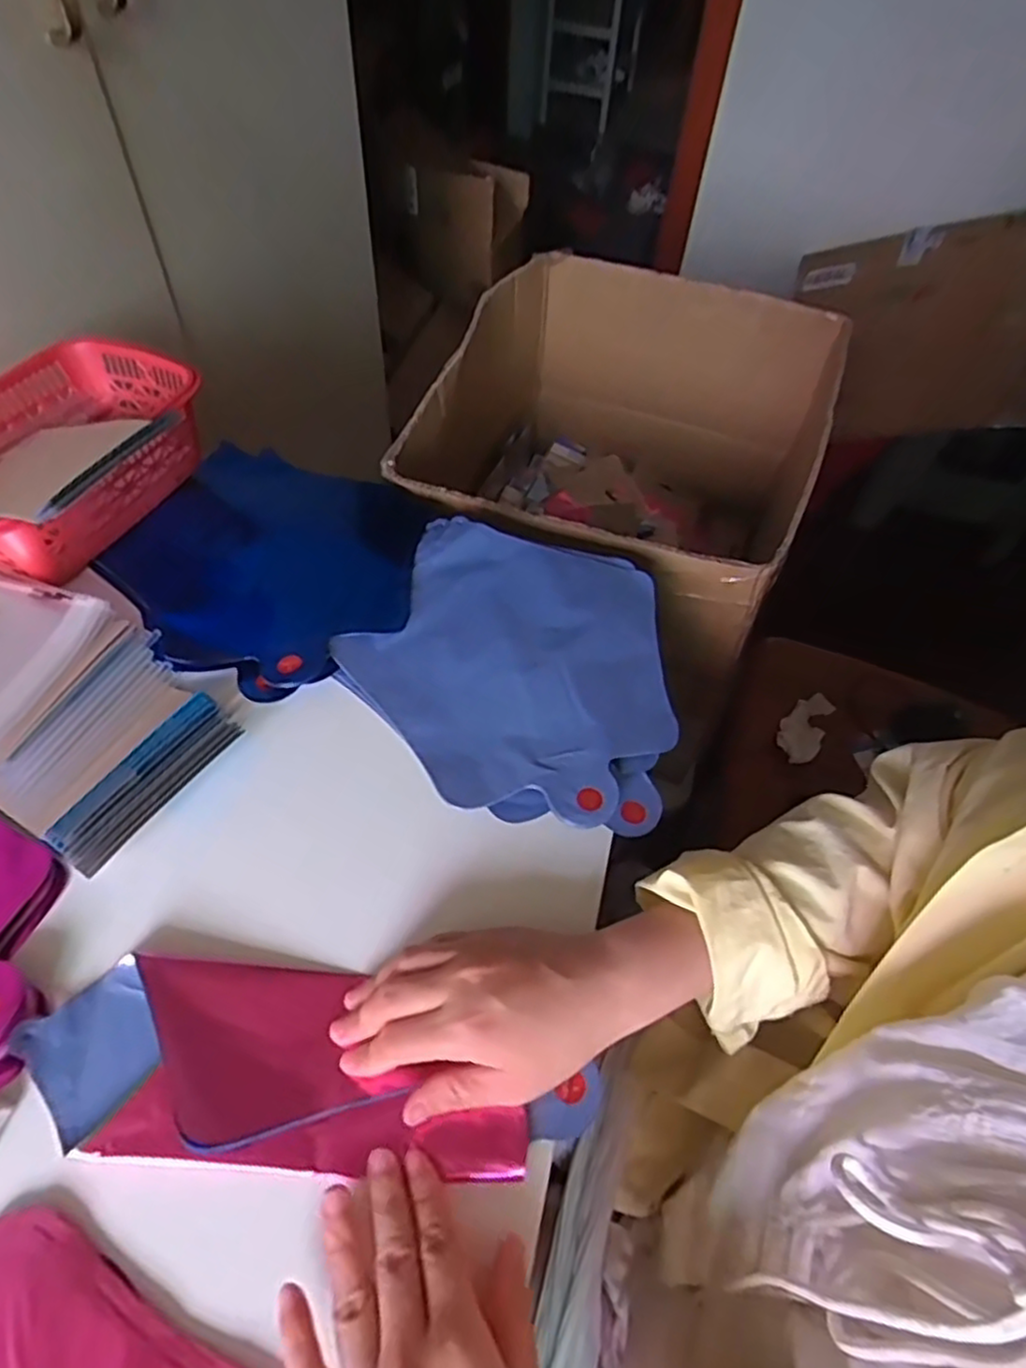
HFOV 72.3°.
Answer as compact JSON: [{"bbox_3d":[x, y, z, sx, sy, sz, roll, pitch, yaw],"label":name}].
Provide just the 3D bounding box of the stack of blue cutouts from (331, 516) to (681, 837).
[{"bbox_3d":[0.004,-0.022,0.488,0.212,0.009,0.233,11,54,4],"label":"stack of blue cutouts"}]

